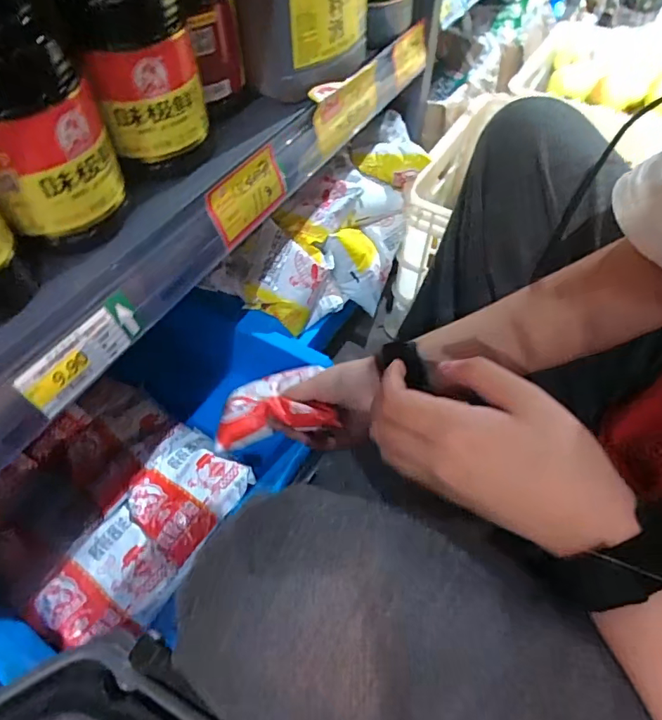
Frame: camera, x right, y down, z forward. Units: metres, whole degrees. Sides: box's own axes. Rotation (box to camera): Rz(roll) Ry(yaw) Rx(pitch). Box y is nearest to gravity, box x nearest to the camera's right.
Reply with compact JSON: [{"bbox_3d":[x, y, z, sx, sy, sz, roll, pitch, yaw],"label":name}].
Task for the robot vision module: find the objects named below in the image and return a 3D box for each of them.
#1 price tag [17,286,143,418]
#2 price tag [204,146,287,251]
[{"bbox_3d":[-0.171,-0.005,0.338,0.004,0.035,0.092,10,50,37],"label":"price tag"},{"bbox_3d":[-0.074,-0.147,0.432,0.007,0.052,0.097,11,49,36],"label":"price tag"}]

